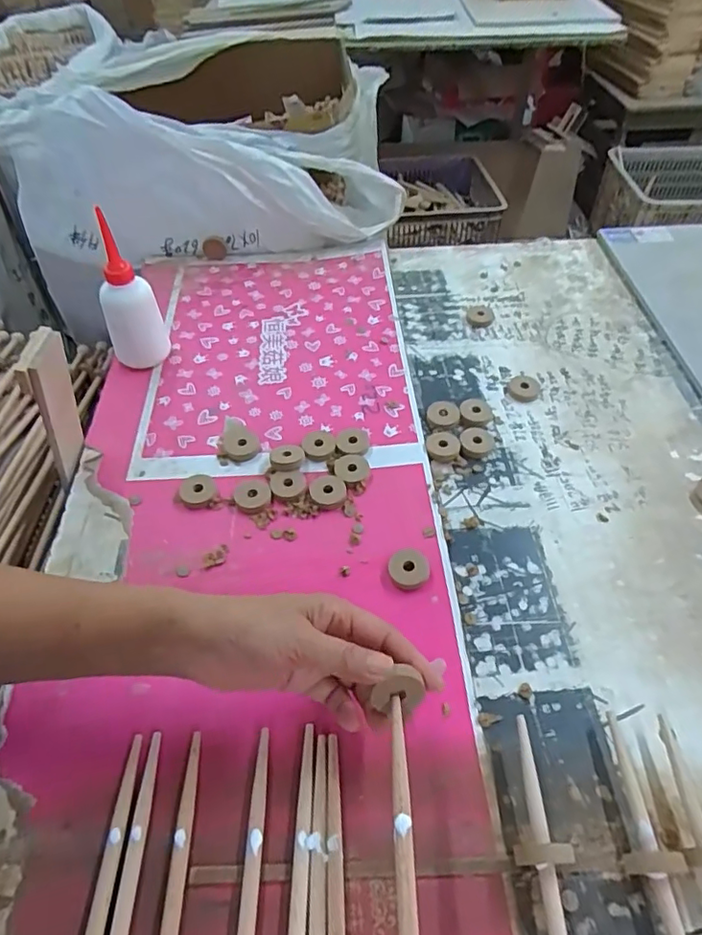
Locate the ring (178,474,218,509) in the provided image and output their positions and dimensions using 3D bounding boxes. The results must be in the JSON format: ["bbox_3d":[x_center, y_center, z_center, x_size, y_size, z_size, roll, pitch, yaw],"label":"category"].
[{"bbox_3d":[-0.149,0.023,0.536,0.035,0.007,0.039,-15,52,-10],"label":"ring"}]

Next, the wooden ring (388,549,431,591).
[{"bbox_3d":[0.050,0.089,0.479,0.034,0.010,0.034,-1,51,1],"label":"wooden ring"}]

